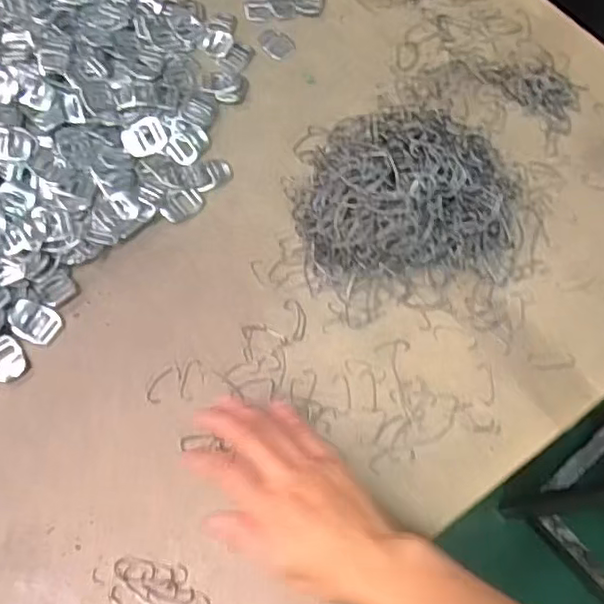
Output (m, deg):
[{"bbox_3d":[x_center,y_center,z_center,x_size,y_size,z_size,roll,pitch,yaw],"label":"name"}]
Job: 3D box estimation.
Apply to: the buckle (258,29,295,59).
[{"bbox_3d":[-0.027,-0.269,0.636,0.032,0.004,0.041,-36,72,-15],"label":"buckle"}]

